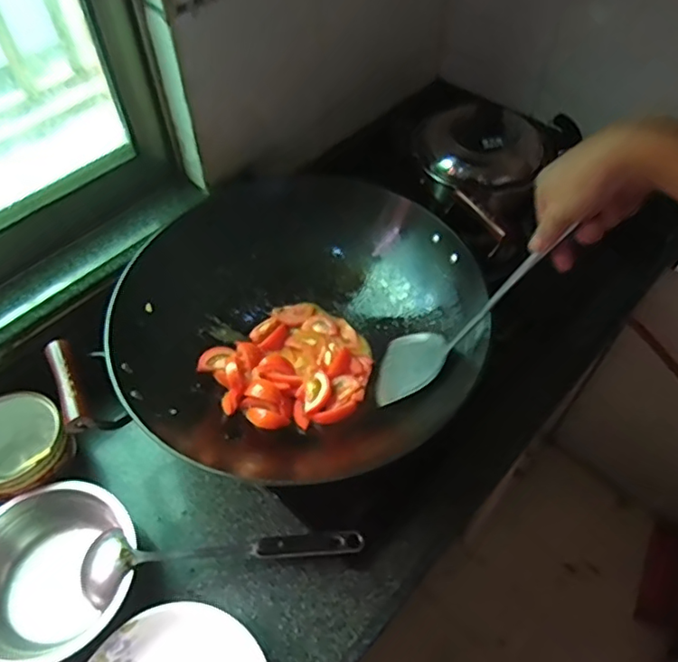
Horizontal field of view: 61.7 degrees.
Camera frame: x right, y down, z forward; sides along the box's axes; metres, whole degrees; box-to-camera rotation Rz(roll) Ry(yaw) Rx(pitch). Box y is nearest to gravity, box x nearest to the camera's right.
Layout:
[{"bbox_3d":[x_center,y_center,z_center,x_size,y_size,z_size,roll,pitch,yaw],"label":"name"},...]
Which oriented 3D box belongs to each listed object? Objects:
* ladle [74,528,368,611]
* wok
[{"bbox_3d":[-0.133,0.268,0.653,0.318,0.060,0.077,-1,54,0],"label":"ladle"},{"bbox_3d":[-0.052,-0.016,0.744,0.452,0.136,0.425,10,55,8],"label":"wok"}]

